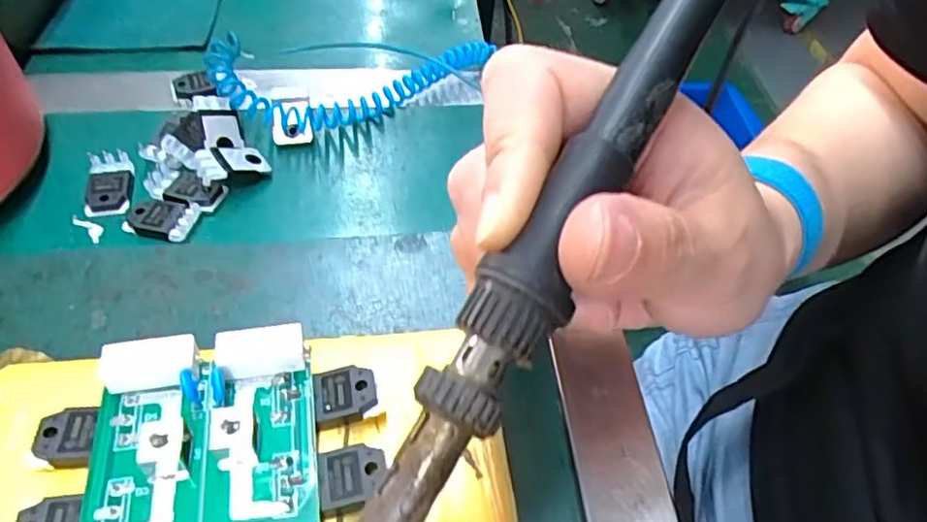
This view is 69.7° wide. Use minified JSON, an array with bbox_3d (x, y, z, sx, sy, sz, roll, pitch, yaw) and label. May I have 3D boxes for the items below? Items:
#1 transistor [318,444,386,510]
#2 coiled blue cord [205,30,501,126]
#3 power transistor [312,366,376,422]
[{"bbox_3d":[-0.028,0.053,0.166,0.016,0.004,0.014,-4,48,-9],"label":"transistor"},{"bbox_3d":[-0.050,-0.087,0.297,0.118,0.021,0.057,-24,55,-24],"label":"coiled blue cord"},{"bbox_3d":[-0.032,0.035,0.182,0.016,0.004,0.014,-9,54,-3],"label":"power transistor"}]

